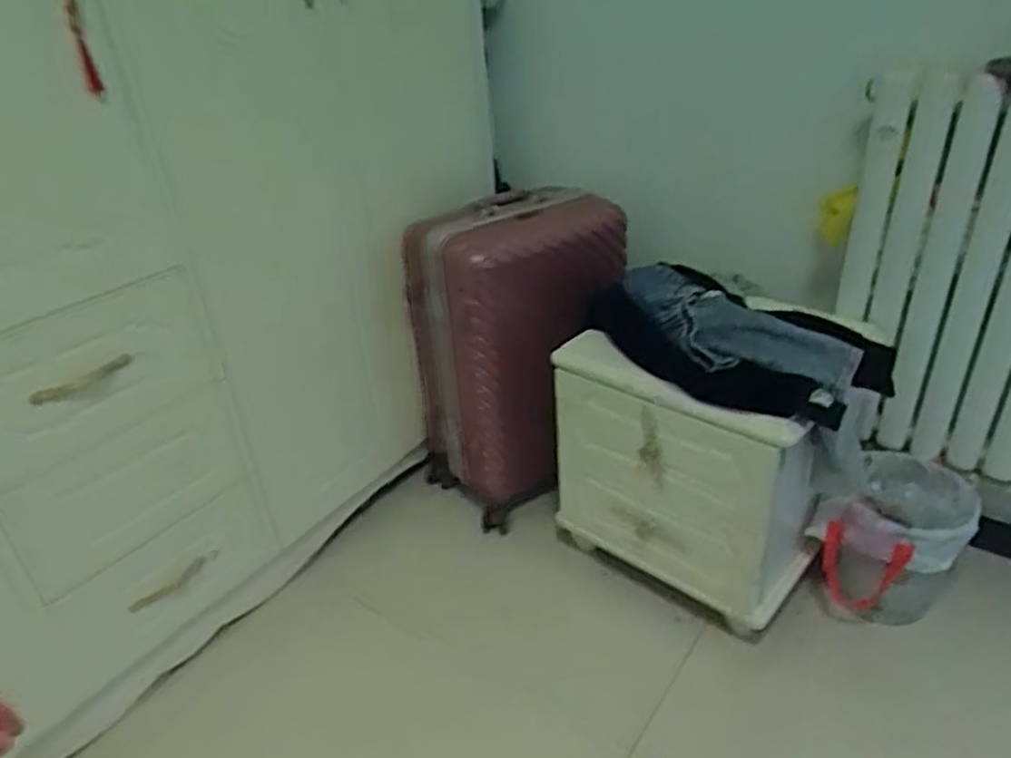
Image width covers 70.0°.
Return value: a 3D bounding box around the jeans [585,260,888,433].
[{"bbox_3d":[0.376,-0.069,1.201,0.456,0.127,0.296,18,37,33],"label":"jeans"}]

